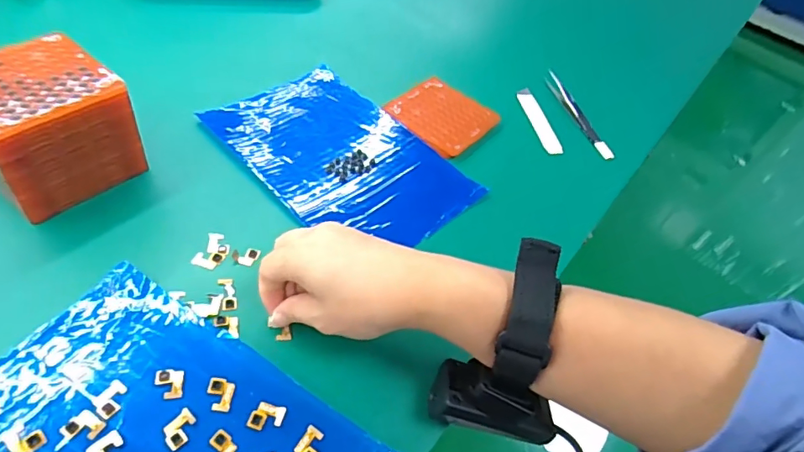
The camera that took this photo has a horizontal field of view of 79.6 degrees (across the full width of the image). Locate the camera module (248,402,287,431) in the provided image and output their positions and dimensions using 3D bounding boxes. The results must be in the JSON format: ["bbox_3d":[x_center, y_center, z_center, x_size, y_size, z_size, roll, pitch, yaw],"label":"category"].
[{"bbox_3d":[-0.078,0.110,0.278,0.019,0.004,0.015,16,50,1],"label":"camera module"}]

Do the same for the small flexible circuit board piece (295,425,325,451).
[{"bbox_3d":[-0.051,0.123,0.270,0.014,0.004,0.019,30,52,12],"label":"small flexible circuit board piece"}]

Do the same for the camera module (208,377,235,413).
[{"bbox_3d":[-0.107,0.099,0.283,0.015,0.004,0.018,9,50,-5],"label":"camera module"}]

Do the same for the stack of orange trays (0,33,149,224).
[{"bbox_3d":[-0.252,-0.070,0.348,0.090,0.081,0.093,40,54,21],"label":"stack of orange trays"}]

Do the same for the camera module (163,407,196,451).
[{"bbox_3d":[-0.123,0.111,0.266,0.015,0.004,0.019,34,53,15],"label":"camera module"}]

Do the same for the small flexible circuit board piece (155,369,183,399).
[{"bbox_3d":[-0.136,0.091,0.281,0.015,0.004,0.018,-3,52,-14],"label":"small flexible circuit board piece"}]

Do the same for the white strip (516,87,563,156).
[{"bbox_3d":[0.144,-0.112,0.510,0.021,0.004,0.104,-7,52,-7],"label":"white strip"}]

